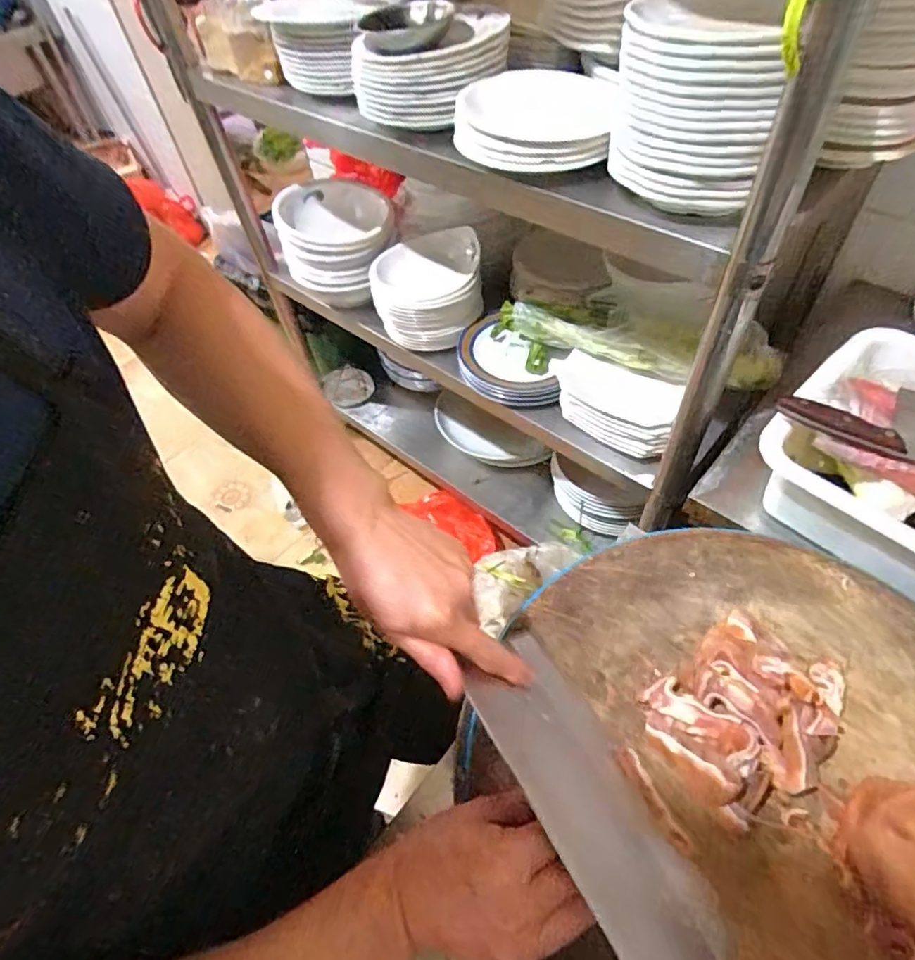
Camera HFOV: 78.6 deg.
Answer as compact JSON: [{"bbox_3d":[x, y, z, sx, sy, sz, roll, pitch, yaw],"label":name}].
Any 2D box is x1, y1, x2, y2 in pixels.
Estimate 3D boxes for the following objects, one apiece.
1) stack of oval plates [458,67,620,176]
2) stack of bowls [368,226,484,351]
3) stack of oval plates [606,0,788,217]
[{"bbox_3d":[0.097,-0.457,0.709,0.195,0.052,0.182,9,55,11],"label":"stack of oval plates"},{"bbox_3d":[-0.060,-0.387,1.111,0.212,0.171,0.219,-3,53,2],"label":"stack of bowls"},{"bbox_3d":[0.255,-0.397,0.585,0.194,0.153,0.144,37,64,27],"label":"stack of oval plates"}]

